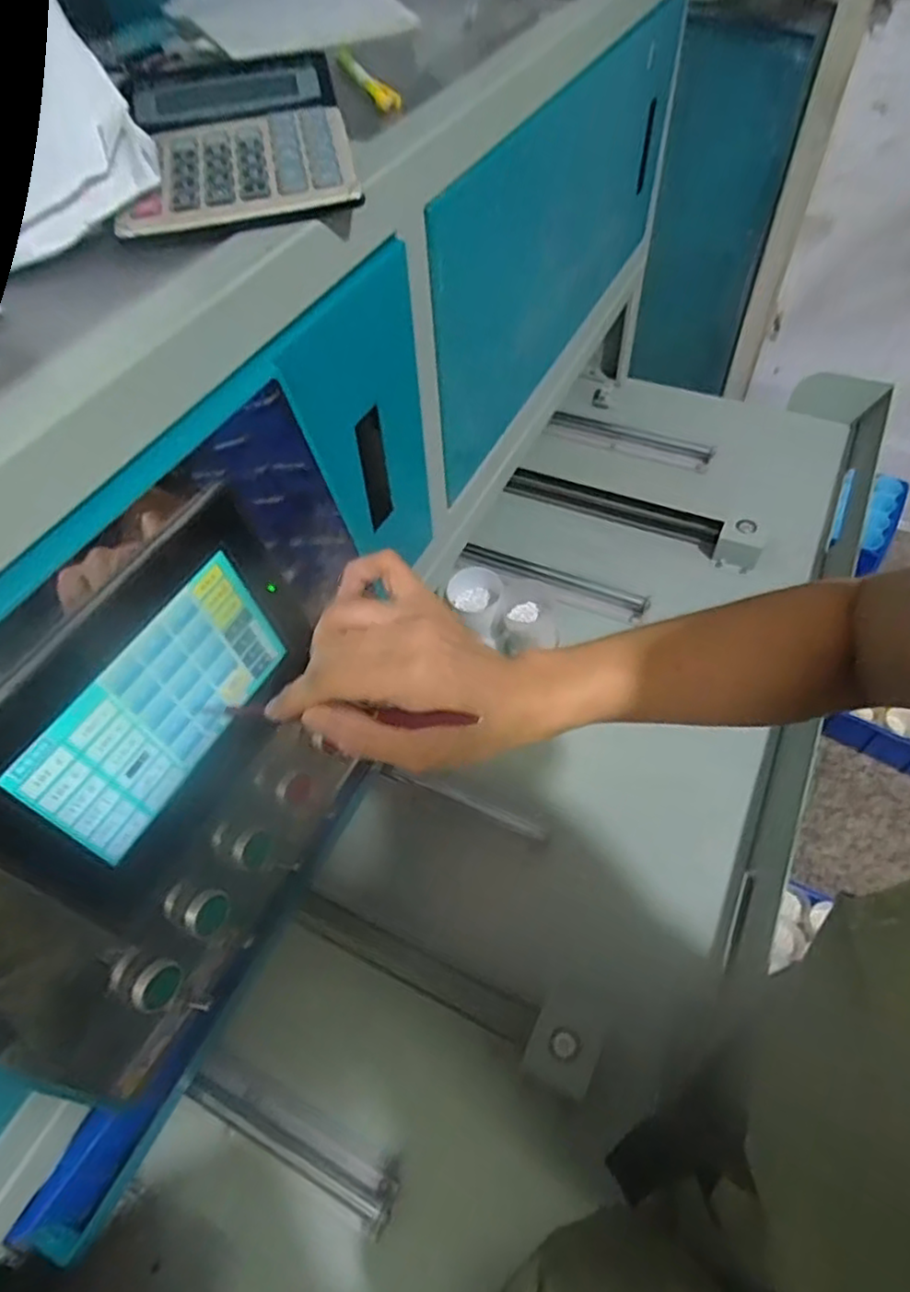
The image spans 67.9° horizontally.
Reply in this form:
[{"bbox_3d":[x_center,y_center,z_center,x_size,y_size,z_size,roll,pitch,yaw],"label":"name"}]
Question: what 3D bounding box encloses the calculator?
[{"bbox_3d":[-0.136,-0.321,0.426,0.135,0.034,0.176,-9,54,-2],"label":"calculator"}]

